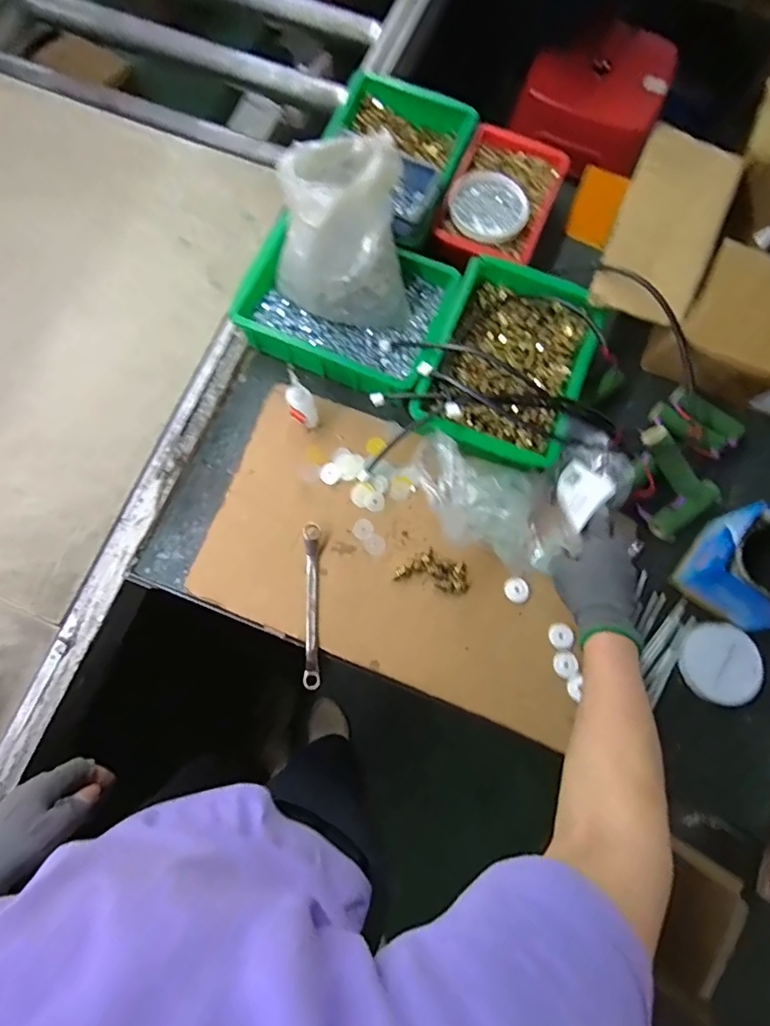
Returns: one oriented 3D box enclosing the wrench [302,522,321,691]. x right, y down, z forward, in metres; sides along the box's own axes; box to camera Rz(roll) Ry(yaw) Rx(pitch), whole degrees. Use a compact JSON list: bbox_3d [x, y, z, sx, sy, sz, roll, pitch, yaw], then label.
[{"bbox_3d":[-0.085,0.106,0.607,0.019,0.014,0.187,-1,77,-1],"label":"wrench"}]

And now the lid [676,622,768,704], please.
[{"bbox_3d":[0.385,0.172,0.598,0.086,0.010,0.091,0,64,0],"label":"lid"}]

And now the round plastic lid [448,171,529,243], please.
[{"bbox_3d":[0.137,-0.409,0.697,0.103,0.010,0.105,0,77,-1],"label":"round plastic lid"}]

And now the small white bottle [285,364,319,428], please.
[{"bbox_3d":[-0.101,-0.133,0.621,0.032,0.113,0.028,5,77,0],"label":"small white bottle"}]

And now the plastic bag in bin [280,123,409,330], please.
[{"bbox_3d":[-0.040,-0.320,0.590,0.125,0.181,0.147,-3,78,-2],"label":"plastic bag in bin"}]

